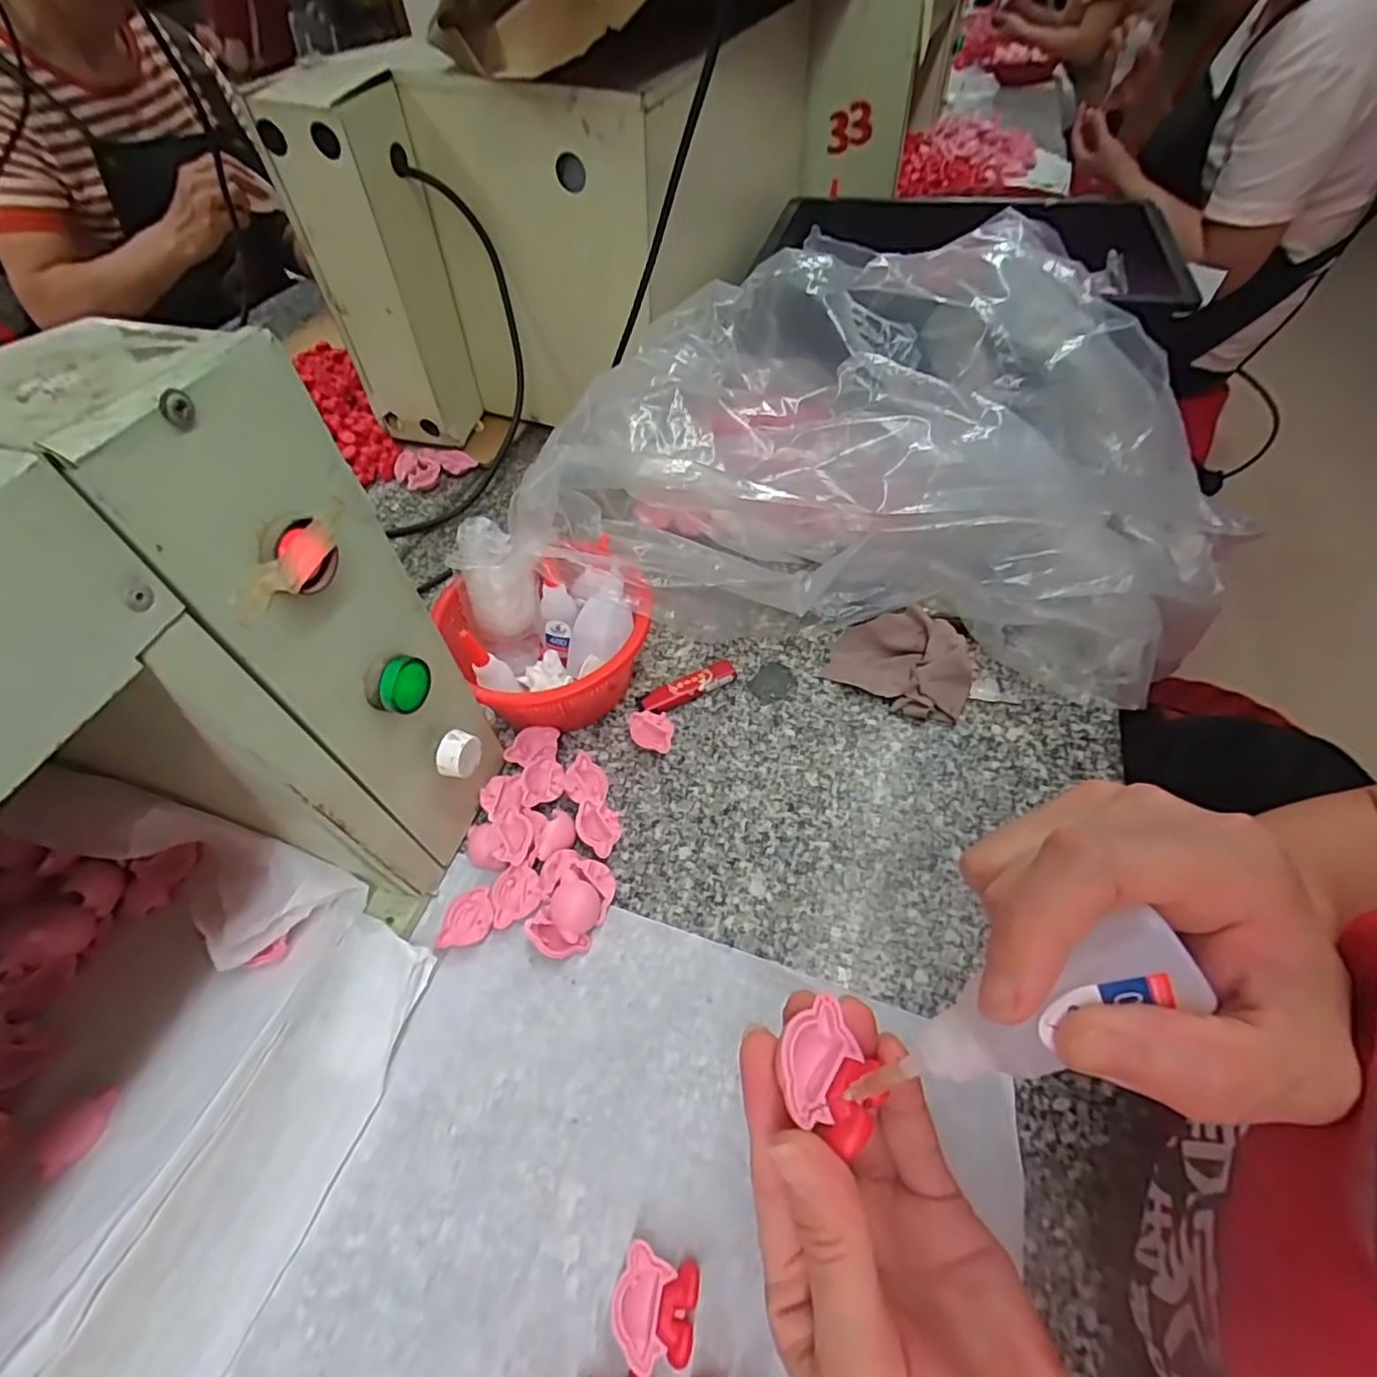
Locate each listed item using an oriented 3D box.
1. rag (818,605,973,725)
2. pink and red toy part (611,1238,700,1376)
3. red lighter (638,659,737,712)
[{"bbox_3d":[0.155,-0.021,0.453,0.095,0.017,0.071,28,84,29],"label":"rag"},{"bbox_3d":[-0.014,0.255,0.260,0.033,0.015,0.035,9,53,11],"label":"pink and red toy part"},{"bbox_3d":[0.001,0.000,0.460,0.073,0.011,0.017,-26,55,-16],"label":"red lighter"}]

